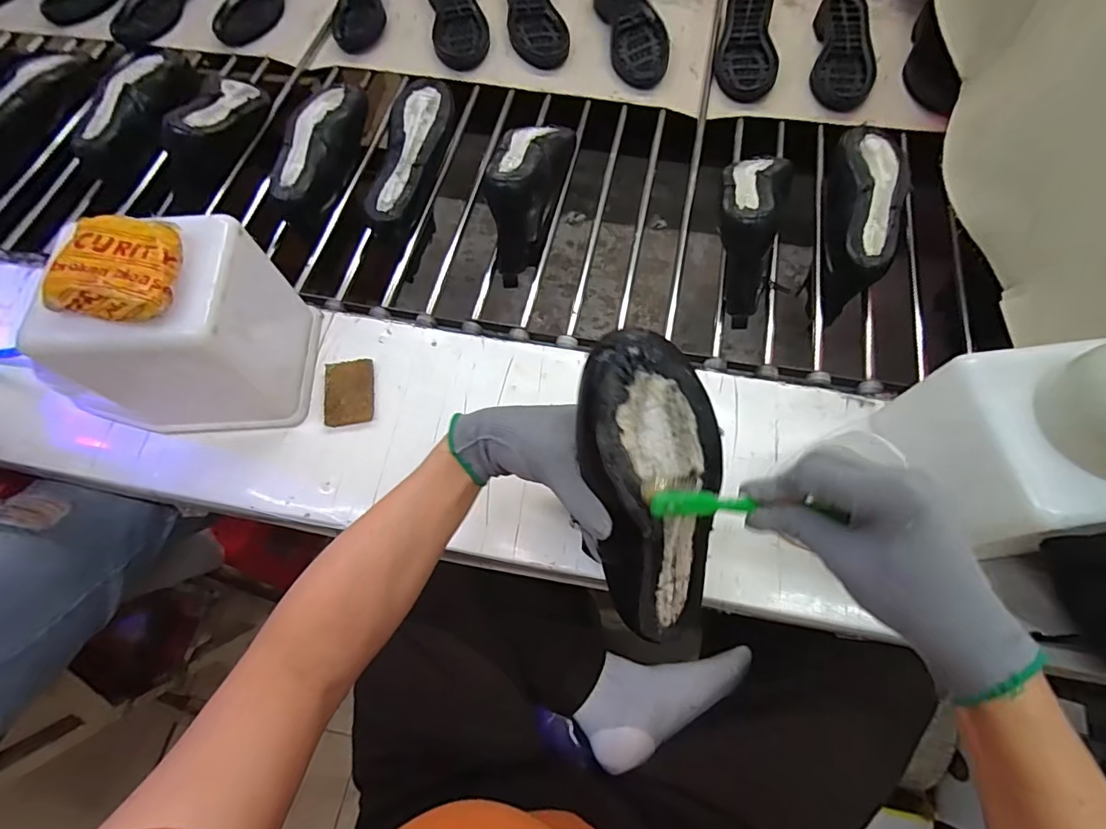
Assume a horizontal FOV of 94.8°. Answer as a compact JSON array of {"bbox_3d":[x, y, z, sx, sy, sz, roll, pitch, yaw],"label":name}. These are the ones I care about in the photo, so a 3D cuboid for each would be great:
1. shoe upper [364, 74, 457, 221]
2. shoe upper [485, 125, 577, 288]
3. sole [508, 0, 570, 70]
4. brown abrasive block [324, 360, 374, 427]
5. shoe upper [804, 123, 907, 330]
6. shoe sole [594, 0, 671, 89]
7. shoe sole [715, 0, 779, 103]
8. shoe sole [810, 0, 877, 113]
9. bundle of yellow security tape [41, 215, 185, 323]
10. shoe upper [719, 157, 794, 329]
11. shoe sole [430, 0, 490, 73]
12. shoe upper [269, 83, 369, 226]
[{"bbox_3d":[-0.181,-0.341,0.681,0.080,0.075,0.222,9,68,5],"label":"shoe upper"},{"bbox_3d":[-0.033,-0.297,0.648,0.077,0.106,0.242,11,68,6],"label":"shoe upper"},{"bbox_3d":[-0.036,-0.674,0.842,0.087,0.021,0.255,-12,67,-4],"label":"sole"},{"bbox_3d":[-0.214,-0.024,0.533,0.047,0.017,0.070,-7,67,-2],"label":"brown abrasive block"},{"bbox_3d":[0.379,-0.239,0.628,0.083,0.085,0.275,15,82,7],"label":"shoe upper"},{"bbox_3d":[0.121,-0.629,0.815,0.083,0.029,0.257,-10,67,-3],"label":"shoe sole"},{"bbox_3d":[0.308,-0.596,0.798,0.086,0.033,0.231,8,68,4],"label":"shoe sole"},{"bbox_3d":[0.450,-0.564,0.782,0.085,0.031,0.235,12,68,6],"label":"shoe sole"},{"bbox_3d":[-0.328,-0.113,0.387,0.086,0.022,0.084,9,68,5],"label":"bundle of yellow security tape"},{"bbox_3d":[0.234,-0.233,0.616,0.078,0.108,0.224,17,69,8],"label":"shoe upper"},{"bbox_3d":[-0.161,-0.674,0.847,0.087,0.019,0.266,-10,67,-3],"label":"shoe sole"},{"bbox_3d":[-0.319,-0.352,0.695,0.078,0.069,0.217,11,68,6],"label":"shoe upper"}]

